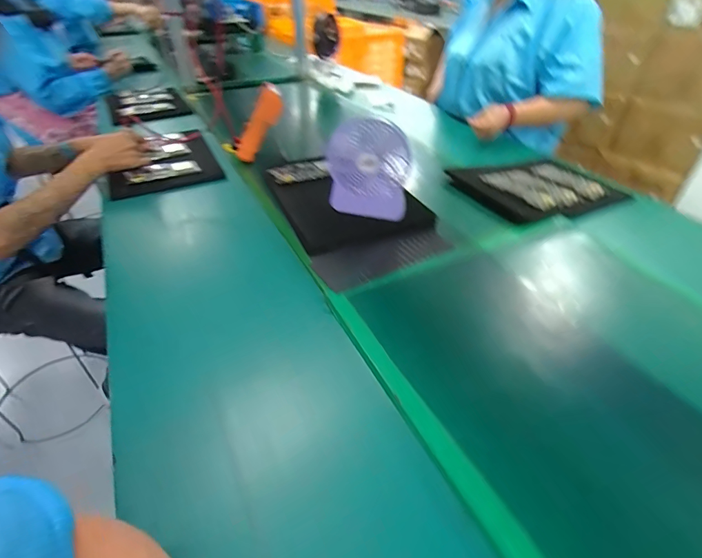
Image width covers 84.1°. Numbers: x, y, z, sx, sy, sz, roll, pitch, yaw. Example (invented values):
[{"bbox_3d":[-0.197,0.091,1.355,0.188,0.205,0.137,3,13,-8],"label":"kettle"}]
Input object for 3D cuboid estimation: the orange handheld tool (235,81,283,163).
[{"bbox_3d":[-0.208,-0.354,0.885,0.059,0.204,0.047,40,42,-8],"label":"orange handheld tool"}]

